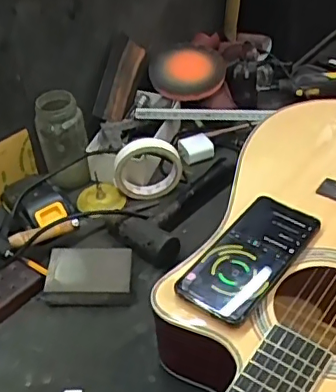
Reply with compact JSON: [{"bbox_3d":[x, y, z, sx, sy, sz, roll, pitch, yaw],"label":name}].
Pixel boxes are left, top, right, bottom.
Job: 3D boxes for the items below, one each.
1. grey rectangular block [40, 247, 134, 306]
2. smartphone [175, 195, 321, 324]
[{"bbox_3d":[-0.095,0.097,0.680,0.102,0.034,0.072,-2,42,2],"label":"grey rectangular block"},{"bbox_3d":[0.082,0.057,0.554,0.073,0.010,0.156,28,50,31],"label":"smartphone"}]

